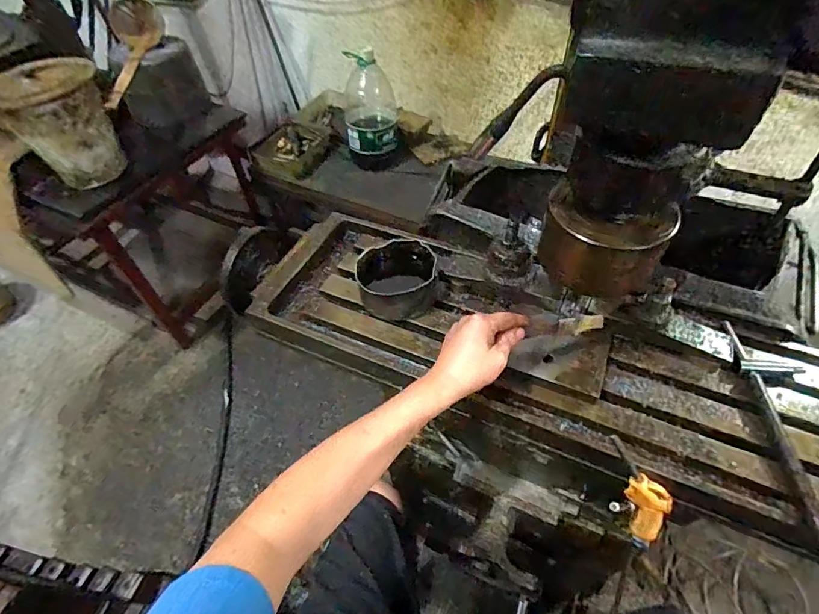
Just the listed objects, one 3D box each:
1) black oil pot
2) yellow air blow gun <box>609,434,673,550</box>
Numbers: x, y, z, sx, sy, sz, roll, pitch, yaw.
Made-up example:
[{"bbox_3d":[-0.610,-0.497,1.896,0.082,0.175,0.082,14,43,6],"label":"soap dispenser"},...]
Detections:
[{"bbox_3d":[-0.019,-0.039,0.604,0.109,0.053,0.109,-1,52,2],"label":"black oil pot"},{"bbox_3d":[0.262,0.215,0.489,0.055,0.217,0.023,16,51,43],"label":"yellow air blow gun"}]

